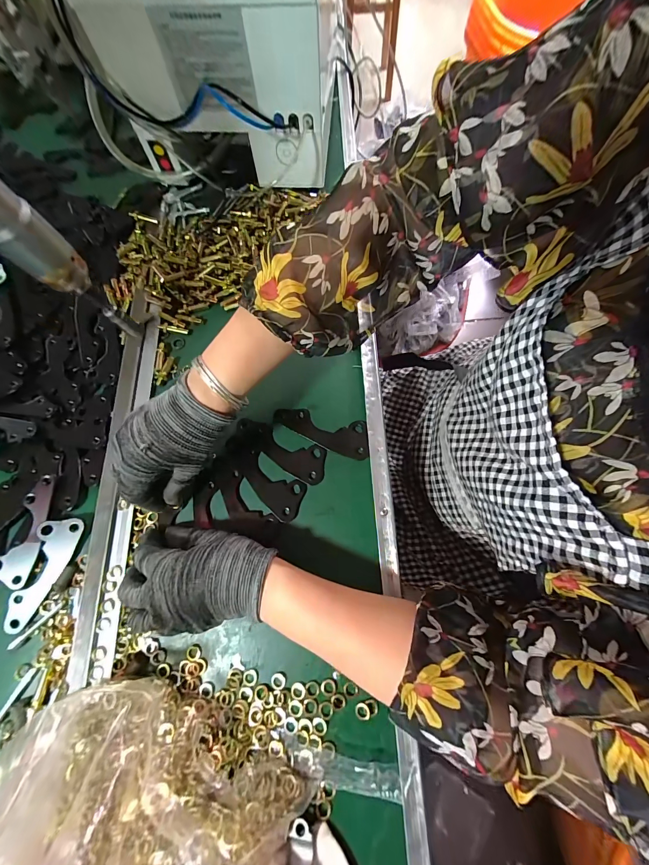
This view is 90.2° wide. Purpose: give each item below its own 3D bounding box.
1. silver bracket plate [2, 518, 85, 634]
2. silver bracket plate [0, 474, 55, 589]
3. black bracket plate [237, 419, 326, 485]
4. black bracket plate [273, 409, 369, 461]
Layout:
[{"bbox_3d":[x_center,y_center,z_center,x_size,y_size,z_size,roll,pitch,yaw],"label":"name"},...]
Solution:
[{"bbox_3d":[-0.278,0.138,0.319,0.040,0.006,0.108,16,78,0],"label":"silver bracket plate"},{"bbox_3d":[-0.297,0.097,0.326,0.038,0.006,0.106,17,76,3],"label":"silver bracket plate"},{"bbox_3d":[-0.047,0.016,0.351,0.108,0.006,0.039,28,75,11],"label":"black bracket plate"},{"bbox_3d":[-0.005,-0.001,0.354,0.109,0.004,0.042,12,72,6],"label":"black bracket plate"}]

